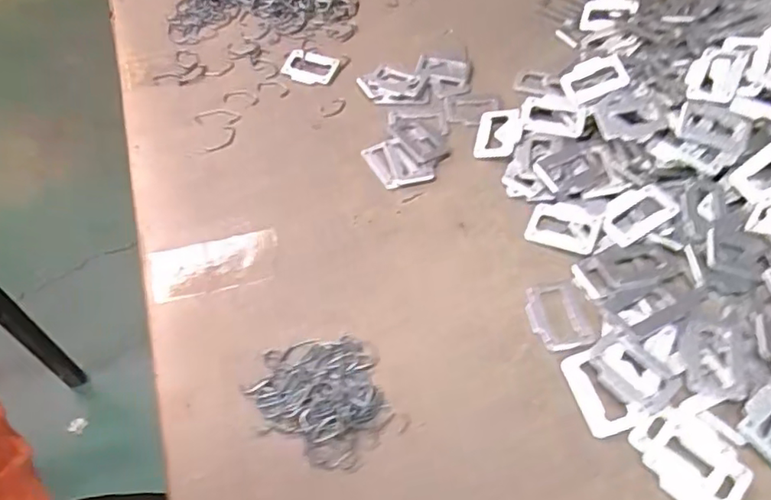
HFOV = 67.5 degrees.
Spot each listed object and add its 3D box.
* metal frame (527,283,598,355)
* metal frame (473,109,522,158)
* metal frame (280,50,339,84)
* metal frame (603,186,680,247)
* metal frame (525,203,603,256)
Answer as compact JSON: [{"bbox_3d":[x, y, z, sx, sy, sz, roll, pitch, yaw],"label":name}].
[{"bbox_3d":[0.118,0.045,0.394,0.039,0.004,0.052,-10,55,-7],"label":"metal frame"},{"bbox_3d":[0.097,-0.101,0.493,0.037,0.006,0.053,2,59,20],"label":"metal frame"},{"bbox_3d":[-0.073,-0.175,0.553,0.048,0.006,0.037,13,55,10],"label":"metal frame"},{"bbox_3d":[0.185,-0.026,0.426,0.052,0.006,0.034,-35,54,-1],"label":"metal frame"},{"bbox_3d":[0.135,-0.019,0.434,0.051,0.009,0.038,22,57,15],"label":"metal frame"}]

